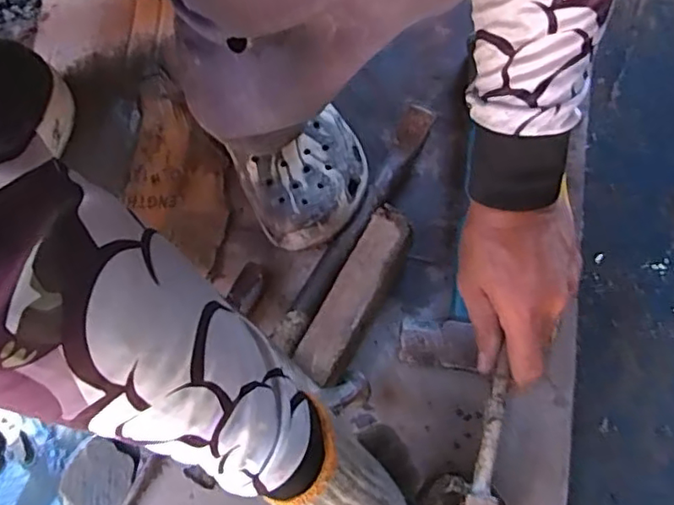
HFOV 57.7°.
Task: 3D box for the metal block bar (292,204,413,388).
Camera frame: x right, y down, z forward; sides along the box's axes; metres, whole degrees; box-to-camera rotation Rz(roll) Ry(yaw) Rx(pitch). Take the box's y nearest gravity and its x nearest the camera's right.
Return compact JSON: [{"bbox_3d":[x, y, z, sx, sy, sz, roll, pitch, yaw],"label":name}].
[{"bbox_3d":[0.017,0.039,0.524,0.042,0.046,0.152,27,76,9],"label":"metal block bar"}]

